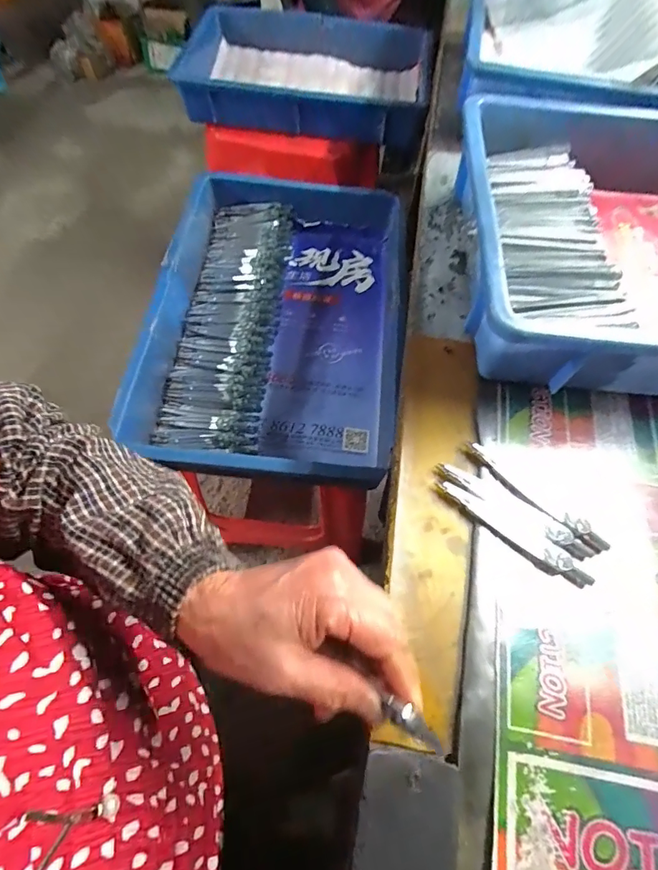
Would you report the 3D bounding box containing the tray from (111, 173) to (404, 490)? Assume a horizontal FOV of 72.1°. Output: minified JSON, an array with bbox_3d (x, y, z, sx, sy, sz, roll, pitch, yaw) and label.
[{"bbox_3d":[-0.065,-0.144,0.559,0.279,0.078,0.434,6,62,2],"label":"tray"}]

